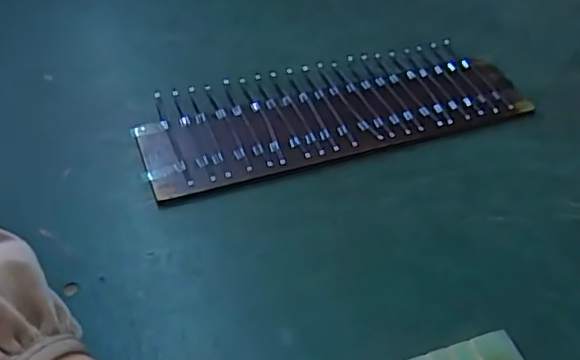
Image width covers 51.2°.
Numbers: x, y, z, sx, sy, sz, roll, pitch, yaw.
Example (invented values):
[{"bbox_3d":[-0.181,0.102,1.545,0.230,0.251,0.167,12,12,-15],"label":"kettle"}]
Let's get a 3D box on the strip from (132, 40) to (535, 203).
[{"bbox_3d":[0.028,-0.049,0.408,0.257,0.006,0.086,-14,50,-16],"label":"strip"}]

